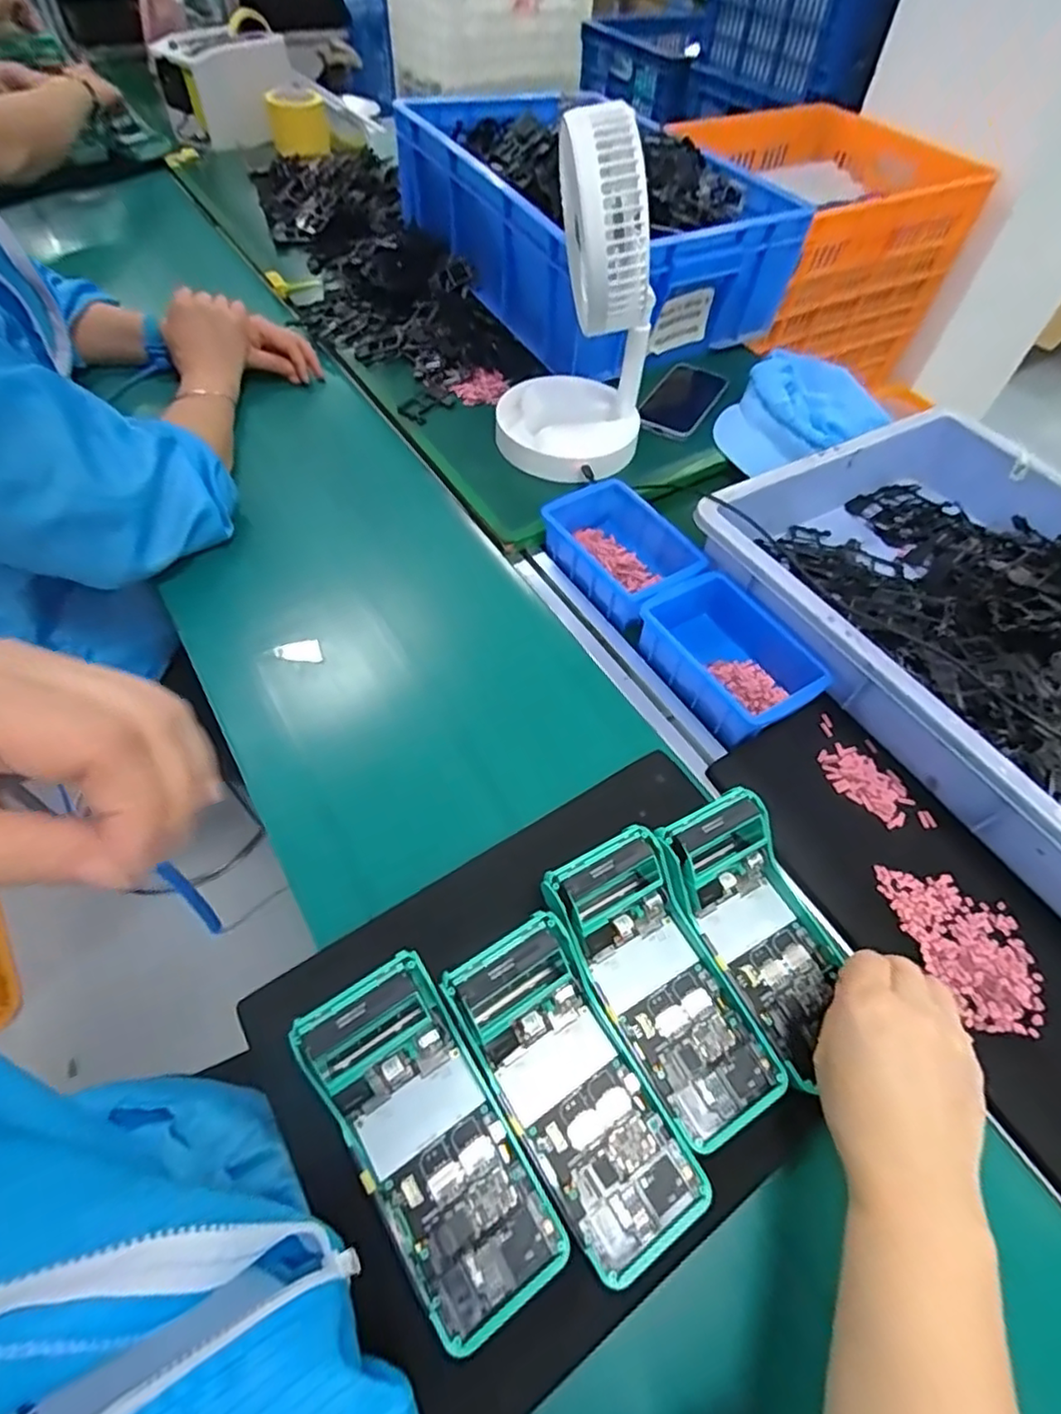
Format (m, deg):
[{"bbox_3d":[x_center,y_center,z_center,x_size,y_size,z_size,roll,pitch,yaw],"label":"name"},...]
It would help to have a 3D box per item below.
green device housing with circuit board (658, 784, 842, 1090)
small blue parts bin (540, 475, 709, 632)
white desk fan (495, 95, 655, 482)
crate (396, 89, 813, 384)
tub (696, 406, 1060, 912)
[{"bbox_3d":[0.153,0.135,0.404,0.079,0.057,0.153,-23,60,-18],"label":"green device housing with circuit board"},{"bbox_3d":[0.091,-0.151,0.628,0.100,0.057,0.151,-28,62,-21],"label":"small blue parts bin"},{"bbox_3d":[0.050,-0.392,0.626,0.153,0.291,0.151,5,56,-1],"label":"white desk fan"},{"bbox_3d":[0.065,-0.666,0.872,0.336,0.156,0.520,-26,61,-19],"label":"crate"},{"bbox_3d":[0.442,-0.033,0.542,0.357,0.089,0.551,-25,61,-19],"label":"tub"}]

